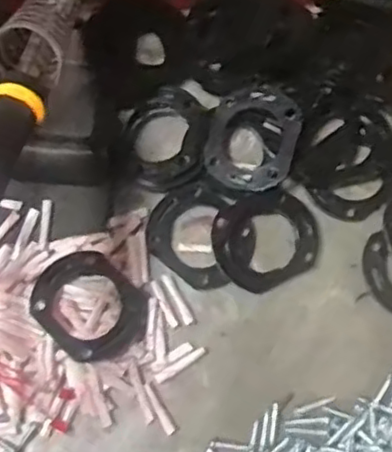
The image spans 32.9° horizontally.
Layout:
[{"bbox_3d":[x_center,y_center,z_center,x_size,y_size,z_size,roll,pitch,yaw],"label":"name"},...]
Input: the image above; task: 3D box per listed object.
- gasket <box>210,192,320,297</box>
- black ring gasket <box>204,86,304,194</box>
[{"bbox_3d":[0.039,0.009,0.363,0.056,0.010,0.051,0,75,1],"label":"gasket"},{"bbox_3d":[0.032,-0.048,0.371,0.050,0.008,0.060,13,81,24],"label":"black ring gasket"}]

